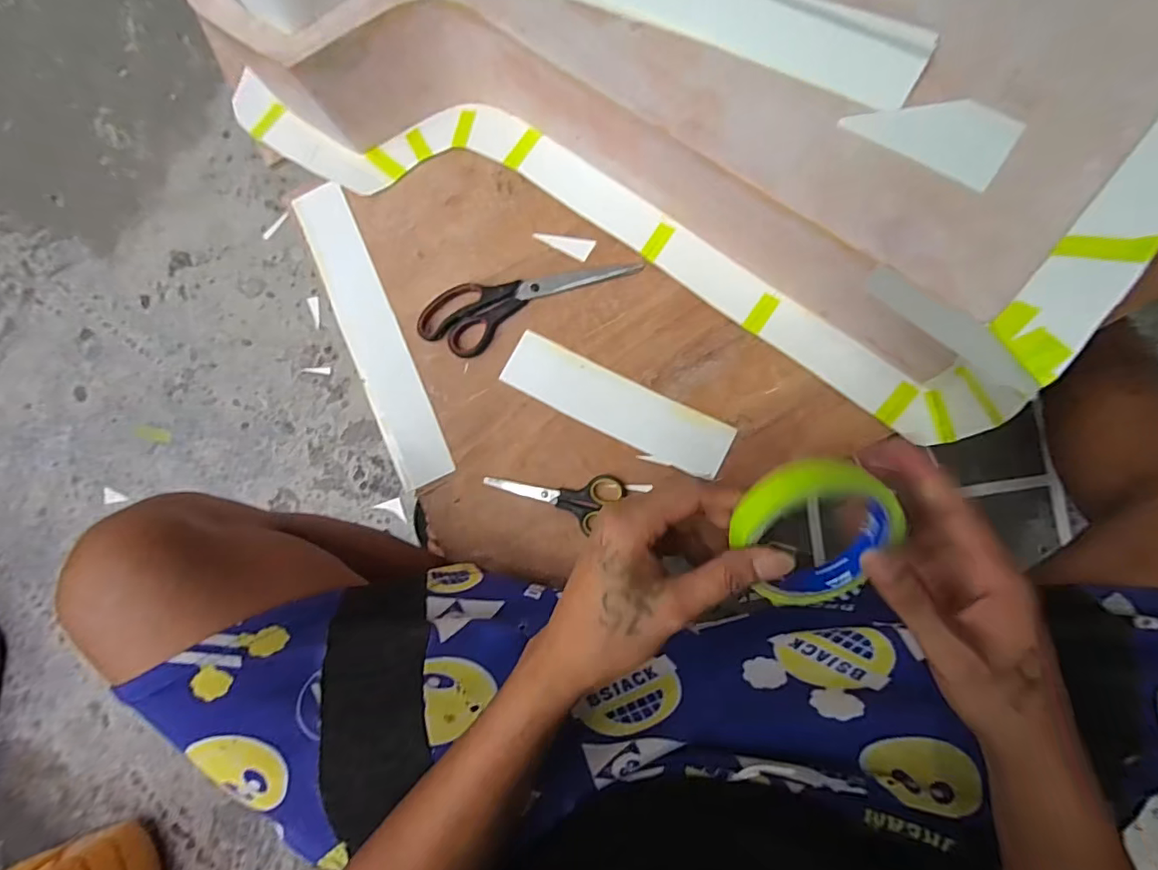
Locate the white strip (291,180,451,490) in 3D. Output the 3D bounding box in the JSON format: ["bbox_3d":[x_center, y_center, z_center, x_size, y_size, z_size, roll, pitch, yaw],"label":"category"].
[{"bbox_3d":[-0.223,-0.111,0.573,0.056,0.005,0.349,-25,82,2],"label":"white strip"}]

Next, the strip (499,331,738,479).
[{"bbox_3d":[0.037,-0.031,0.537,0.235,0.006,0.058,27,88,9],"label":"strip"}]

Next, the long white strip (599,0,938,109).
[{"bbox_3d":[0.098,-0.353,0.432,0.358,0.008,0.063,27,89,10],"label":"long white strip"}]

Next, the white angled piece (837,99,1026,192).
[{"bbox_3d":[0.260,-0.227,0.392,0.108,0.005,0.053,32,88,9],"label":"white angled piece"}]

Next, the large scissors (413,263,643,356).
[{"bbox_3d":[-0.053,-0.128,0.552,0.228,0.011,0.076,-5,82,6],"label":"large scissors"}]

